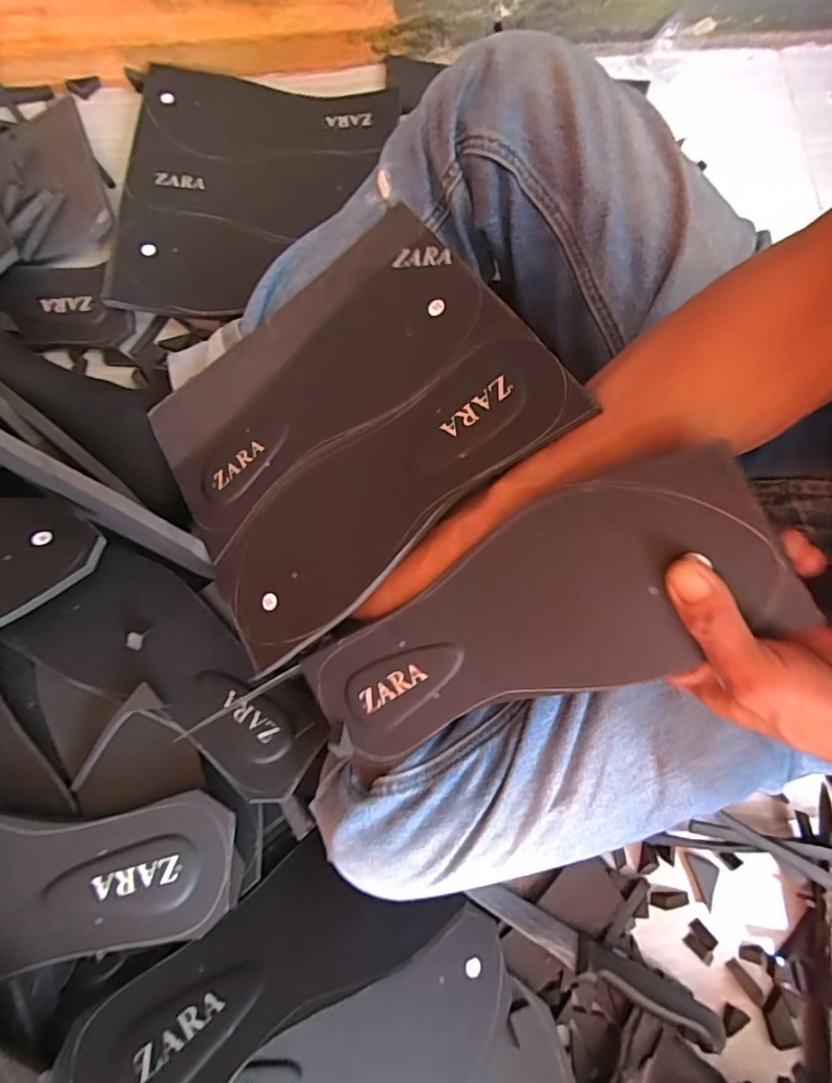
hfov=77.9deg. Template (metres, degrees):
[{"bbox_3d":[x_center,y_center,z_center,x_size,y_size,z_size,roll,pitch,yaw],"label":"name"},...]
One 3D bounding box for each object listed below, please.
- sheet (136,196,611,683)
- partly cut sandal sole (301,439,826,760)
[{"bbox_3d":[-0.062,-0.087,0.345,0.248,0.012,0.244,-39,65,12],"label":"sheet"},{"bbox_3d":[0.050,0.046,0.272,0.248,0.010,0.097,-30,90,23],"label":"partly cut sandal sole"}]

